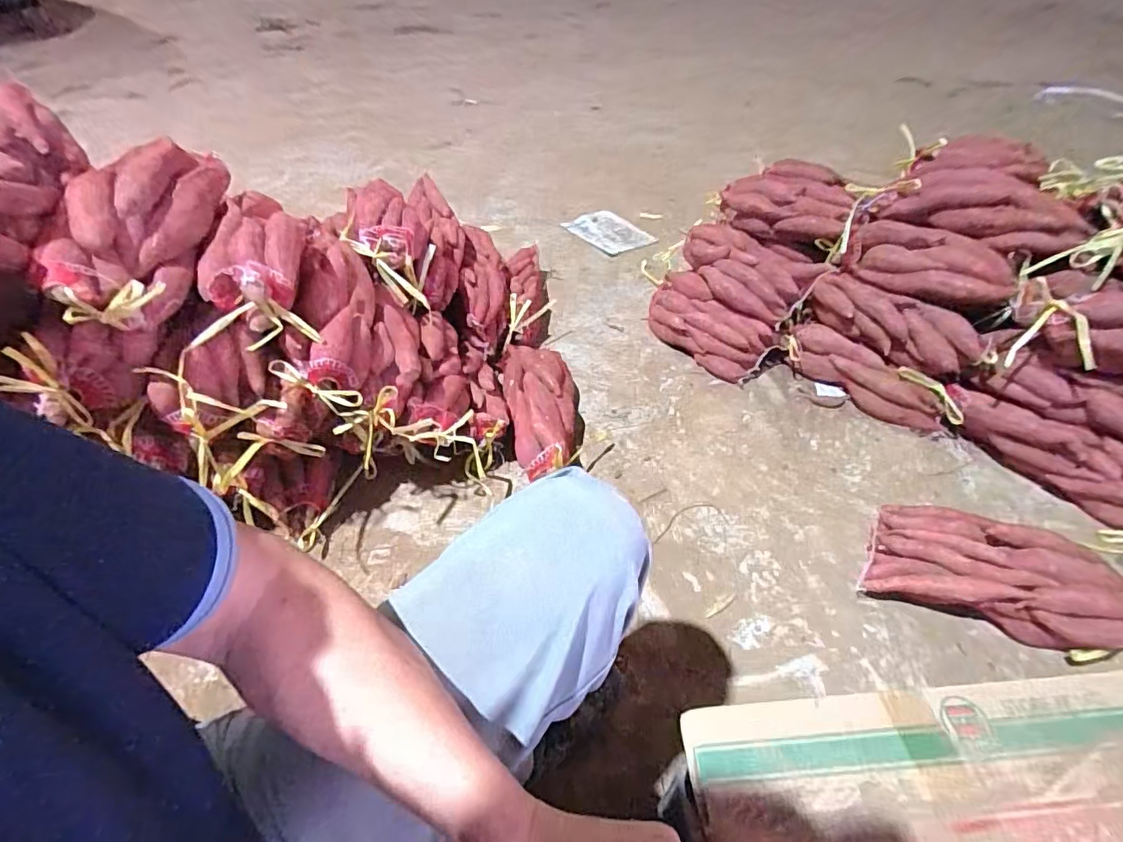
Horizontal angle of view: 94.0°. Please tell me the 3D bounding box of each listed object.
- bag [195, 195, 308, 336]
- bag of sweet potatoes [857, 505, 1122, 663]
[{"bbox_3d":[-0.452,-0.245,0.769,0.136,0.086,0.239,-17,47,-13],"label":"bag"},{"bbox_3d":[0.649,0.237,0.777,0.332,0.117,0.155,19,50,21],"label":"bag of sweet potatoes"}]

